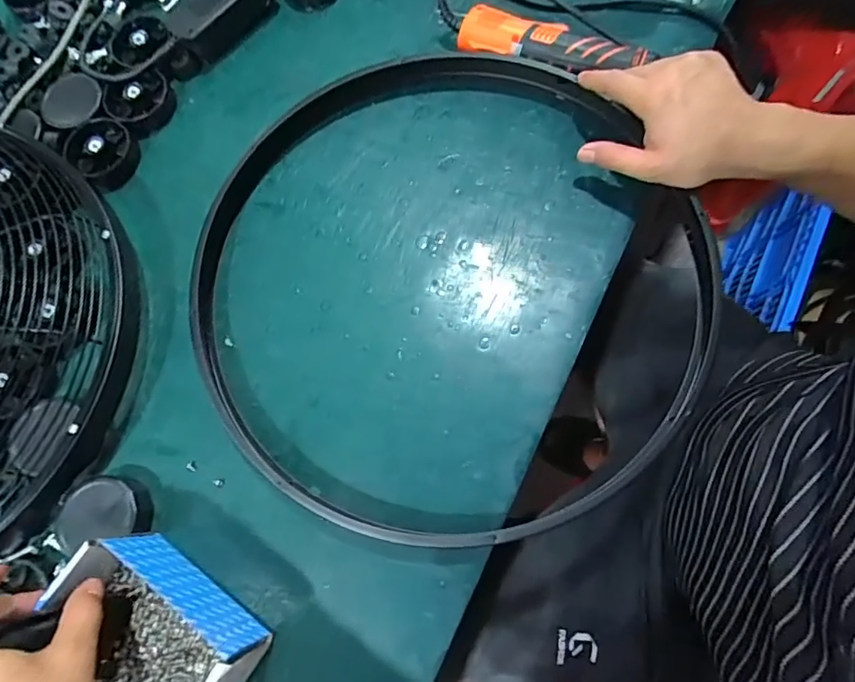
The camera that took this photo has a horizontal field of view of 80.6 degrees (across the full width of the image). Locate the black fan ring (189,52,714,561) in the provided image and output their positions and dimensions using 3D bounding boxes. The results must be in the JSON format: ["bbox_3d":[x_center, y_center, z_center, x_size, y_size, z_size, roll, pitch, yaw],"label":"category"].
[{"bbox_3d":[0.004,-0.063,0.444,0.476,0.037,0.440,-2,74,6],"label":"black fan ring"}]

